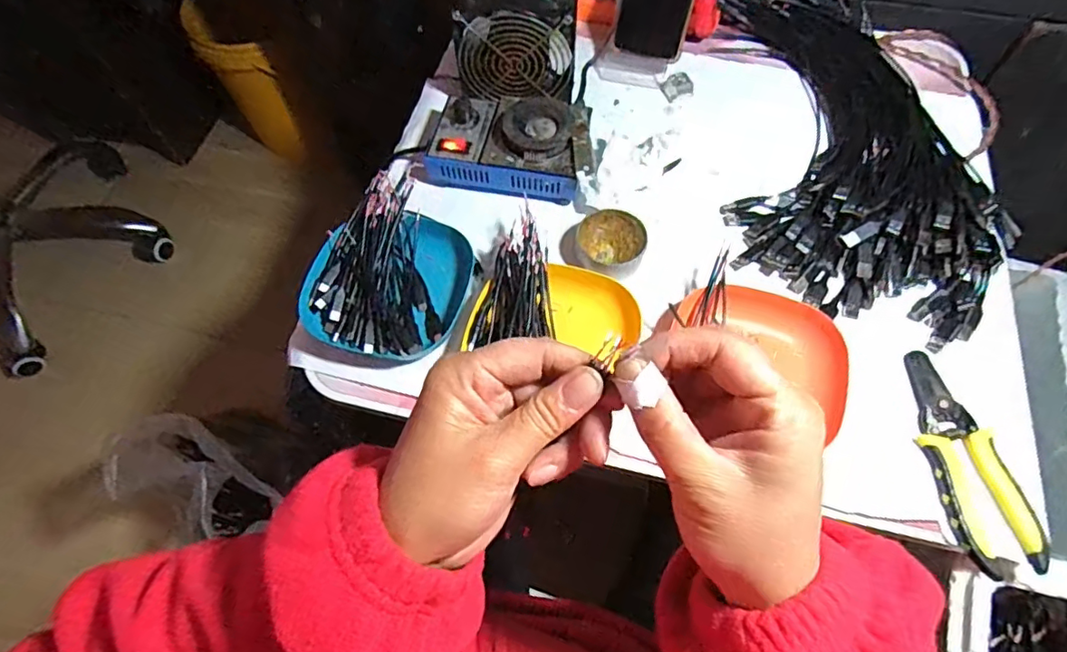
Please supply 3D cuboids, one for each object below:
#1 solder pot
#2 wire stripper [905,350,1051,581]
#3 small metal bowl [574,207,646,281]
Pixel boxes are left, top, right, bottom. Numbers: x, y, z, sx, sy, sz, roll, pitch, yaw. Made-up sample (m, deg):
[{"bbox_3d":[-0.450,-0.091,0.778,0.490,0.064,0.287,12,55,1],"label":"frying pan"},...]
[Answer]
[{"bbox_3d":[-0.021,-0.180,0.562,0.152,0.050,0.098,9,64,6],"label":"solder pot"},{"bbox_3d":[0.326,0.098,0.437,0.055,0.018,0.167,-6,63,-1],"label":"wire stripper"},{"bbox_3d":[0.071,-0.075,0.528,0.062,0.025,0.060,-1,63,1],"label":"small metal bowl"}]

